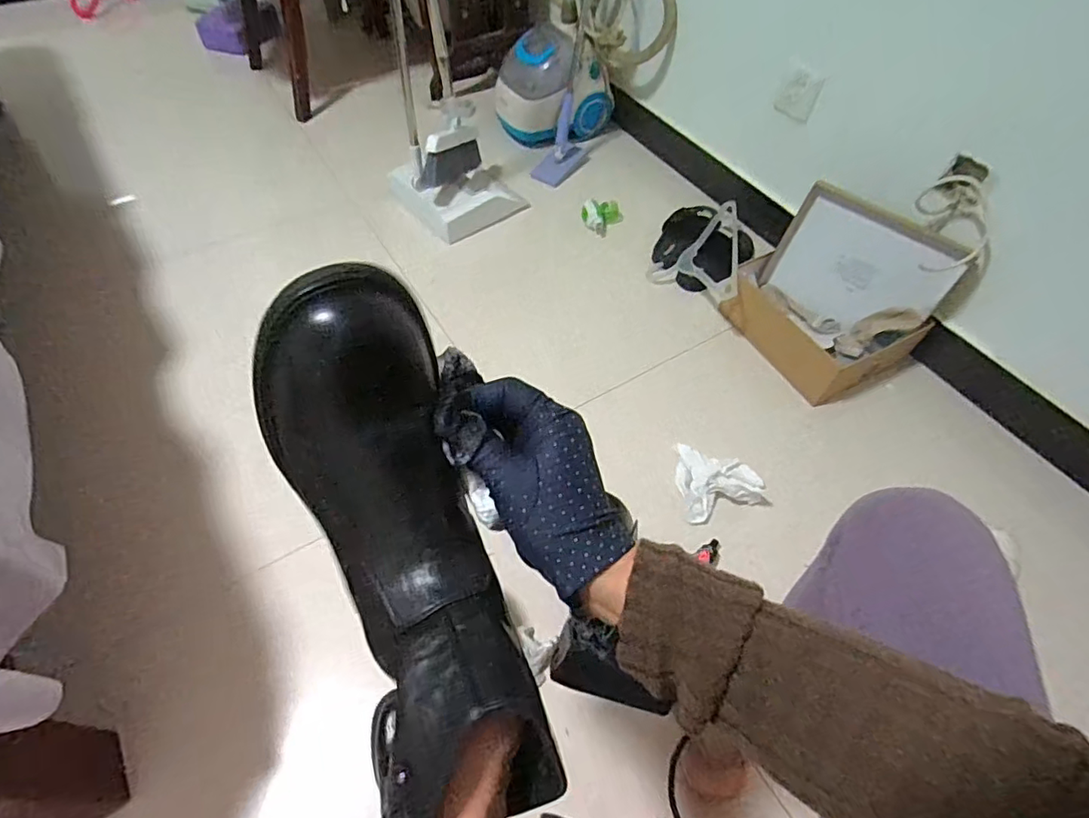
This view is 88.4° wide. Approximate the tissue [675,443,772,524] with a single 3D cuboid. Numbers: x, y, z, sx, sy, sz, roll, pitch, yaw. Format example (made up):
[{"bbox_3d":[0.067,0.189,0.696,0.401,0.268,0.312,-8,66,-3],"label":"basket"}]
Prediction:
[{"bbox_3d":[0.311,0.119,1.016,0.155,0.034,0.149,-10,56,-11],"label":"tissue"}]

